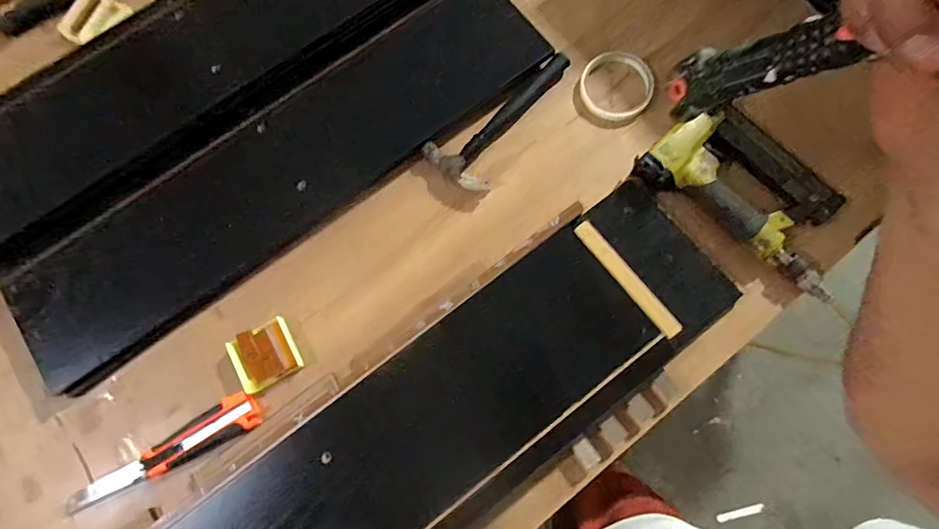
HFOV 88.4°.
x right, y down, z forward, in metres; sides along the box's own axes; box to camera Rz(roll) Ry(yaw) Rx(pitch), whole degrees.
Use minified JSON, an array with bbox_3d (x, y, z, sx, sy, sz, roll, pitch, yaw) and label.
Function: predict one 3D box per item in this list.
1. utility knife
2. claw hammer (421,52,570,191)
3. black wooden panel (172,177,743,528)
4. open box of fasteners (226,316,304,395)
[{"bbox_3d":[-0.327,0.199,0.517,0.211,0.015,0.040,-26,77,-4],"label":"utility knife"},{"bbox_3d":[0.041,-0.186,0.588,0.085,0.021,0.209,37,81,10],"label":"claw hammer"},{"bbox_3d":[-0.100,0.232,0.486,0.875,0.029,0.190,-36,80,-6],"label":"black wooden panel"},{"bbox_3d":[-0.227,0.100,0.535,0.067,0.014,0.064,-27,77,-4],"label":"open box of fasteners"}]

